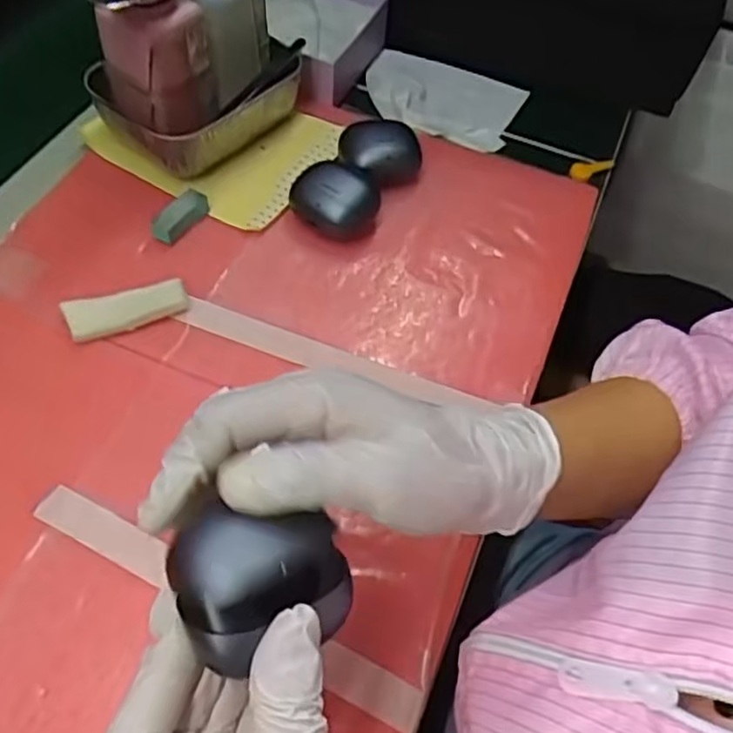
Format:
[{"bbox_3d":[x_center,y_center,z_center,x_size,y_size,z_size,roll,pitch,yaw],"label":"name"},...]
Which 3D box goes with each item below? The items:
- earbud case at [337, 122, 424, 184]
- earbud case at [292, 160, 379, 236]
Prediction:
[{"bbox_3d":[0.011,-0.146,0.483,0.056,0.027,0.043,-7,58,-8],"label":"earbud case"},{"bbox_3d":[-0.021,-0.109,0.456,0.056,0.030,0.043,5,57,-1],"label":"earbud case"}]

